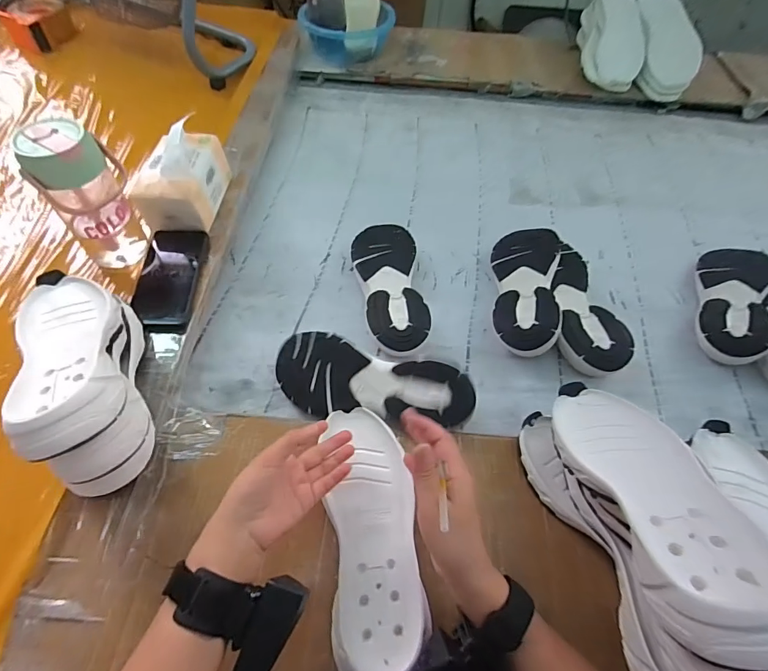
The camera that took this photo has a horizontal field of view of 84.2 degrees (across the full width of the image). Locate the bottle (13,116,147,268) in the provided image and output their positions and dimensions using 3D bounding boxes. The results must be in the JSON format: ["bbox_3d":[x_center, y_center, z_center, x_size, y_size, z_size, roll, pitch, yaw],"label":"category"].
[{"bbox_3d":[-0.379,-0.166,0.565,0.094,0.209,0.073,-30,63,-23],"label":"bottle"}]

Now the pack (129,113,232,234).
[{"bbox_3d":[-0.307,-0.245,0.643,0.097,0.137,0.146,5,55,-2],"label":"pack"}]

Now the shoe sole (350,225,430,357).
[{"bbox_3d":[0.011,-0.080,0.650,0.102,0.044,0.260,-6,56,-9],"label":"shoe sole"}]

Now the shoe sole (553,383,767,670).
[{"bbox_3d":[0.222,0.127,0.360,0.089,0.056,0.268,5,25,-2],"label":"shoe sole"}]

